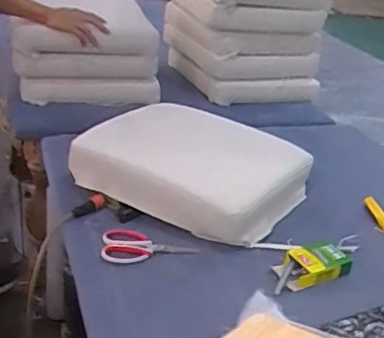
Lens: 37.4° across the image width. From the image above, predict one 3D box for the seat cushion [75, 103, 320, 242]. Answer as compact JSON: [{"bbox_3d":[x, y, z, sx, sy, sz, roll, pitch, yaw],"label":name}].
[{"bbox_3d":[0.000,-0.012,1.348,0.496,0.141,0.420,19,29,23],"label":"seat cushion"}]

